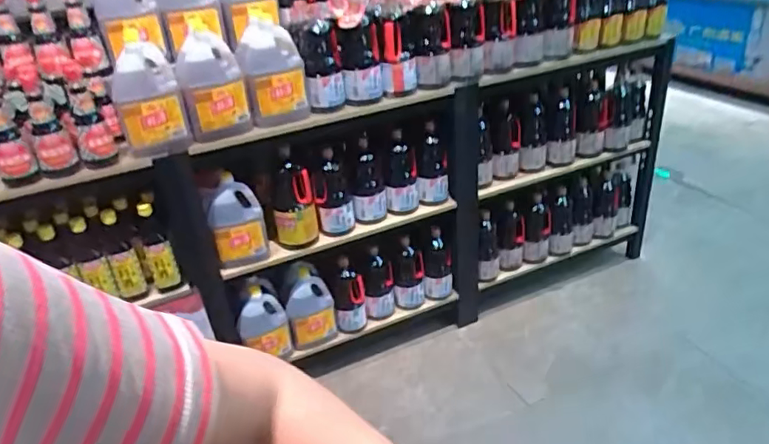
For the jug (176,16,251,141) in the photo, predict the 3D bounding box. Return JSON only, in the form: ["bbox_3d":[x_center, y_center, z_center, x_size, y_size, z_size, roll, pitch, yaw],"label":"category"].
[{"bbox_3d":[-0.413,-0.335,1.349,0.141,0.233,0.159,-15,31,-16],"label":"jug"}]

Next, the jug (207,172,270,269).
[{"bbox_3d":[-0.388,-0.001,1.505,0.133,0.225,0.105,-12,30,-12],"label":"jug"}]

